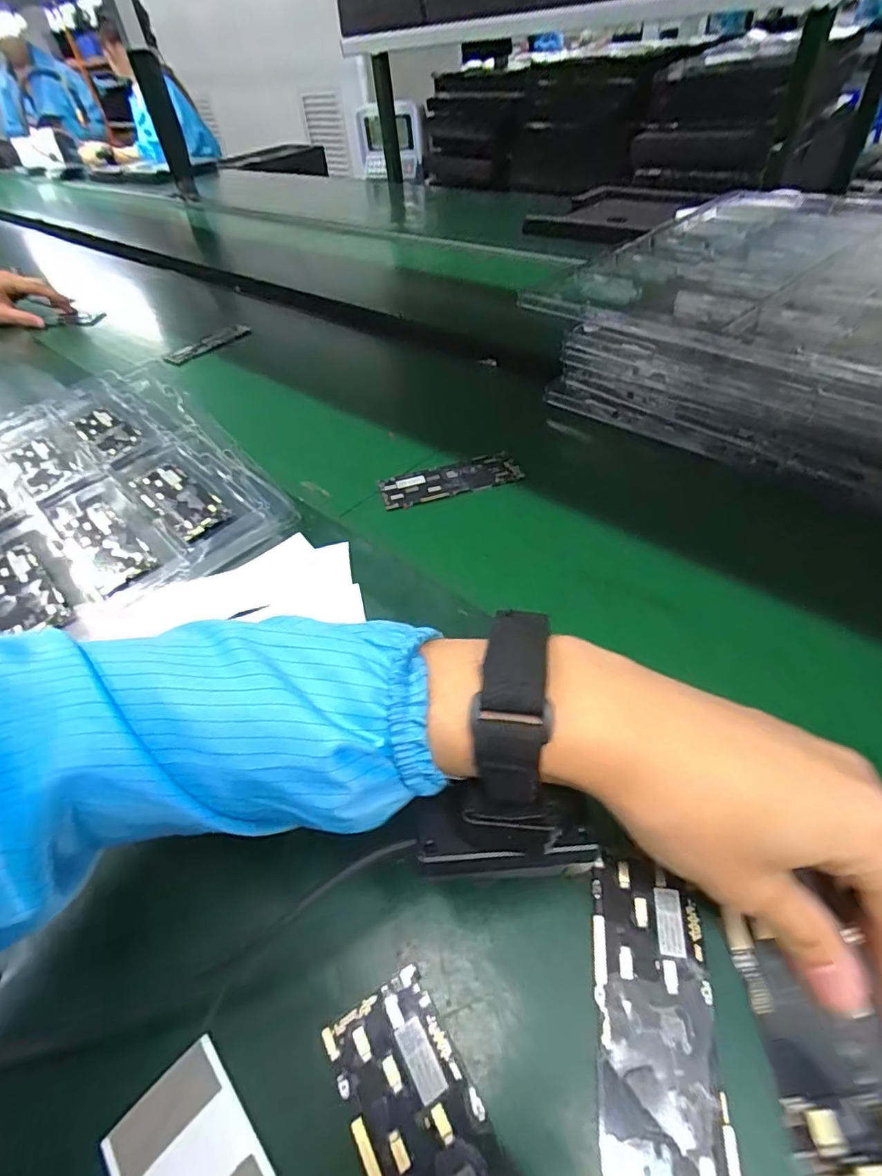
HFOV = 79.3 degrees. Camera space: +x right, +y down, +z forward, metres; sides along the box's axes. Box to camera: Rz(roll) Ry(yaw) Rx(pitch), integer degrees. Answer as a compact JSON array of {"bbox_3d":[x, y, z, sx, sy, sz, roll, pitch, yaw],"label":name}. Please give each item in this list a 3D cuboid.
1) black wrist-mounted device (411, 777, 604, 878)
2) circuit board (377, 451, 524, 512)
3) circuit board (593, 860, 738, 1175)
[{"bbox_3d":[0.024,0.092,0.203,0.068,0.031,0.031,-4,48,3],"label":"black wrist-mounted device"},{"bbox_3d":[0.008,-0.096,0.481,0.124,0.012,0.044,-16,49,-7],"label":"circuit board"},{"bbox_3d":[0.084,0.171,0.206,0.044,0.007,0.116,3,49,10],"label":"circuit board"}]

